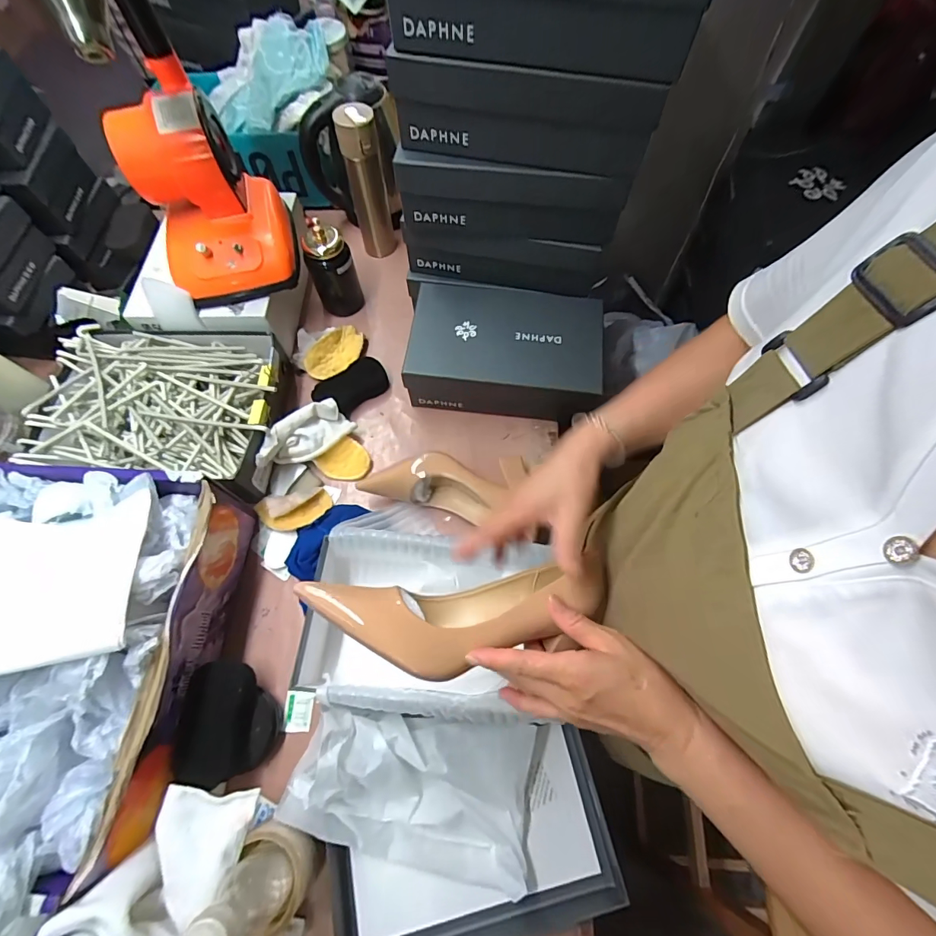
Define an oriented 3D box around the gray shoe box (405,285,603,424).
[{"bbox_3d":[0.057,-0.188,0.706,0.283,0.114,0.178,7,66,2],"label":"gray shoe box"}]

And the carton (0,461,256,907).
[{"bbox_3d":[-0.462,0.201,0.467,0.302,0.193,0.404,-1,66,-1],"label":"carton"}]

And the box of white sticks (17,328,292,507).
[{"bbox_3d":[-0.461,-0.089,0.657,0.334,0.099,0.263,2,66,1],"label":"box of white sticks"}]

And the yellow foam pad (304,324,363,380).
[{"bbox_3d":[-0.231,-0.210,0.755,0.068,0.040,0.123,28,69,11],"label":"yellow foam pad"}]

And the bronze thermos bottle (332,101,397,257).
[{"bbox_3d":[-0.179,-0.502,0.771,0.064,0.238,0.057,-7,66,-3],"label":"bronze thermos bottle"}]

